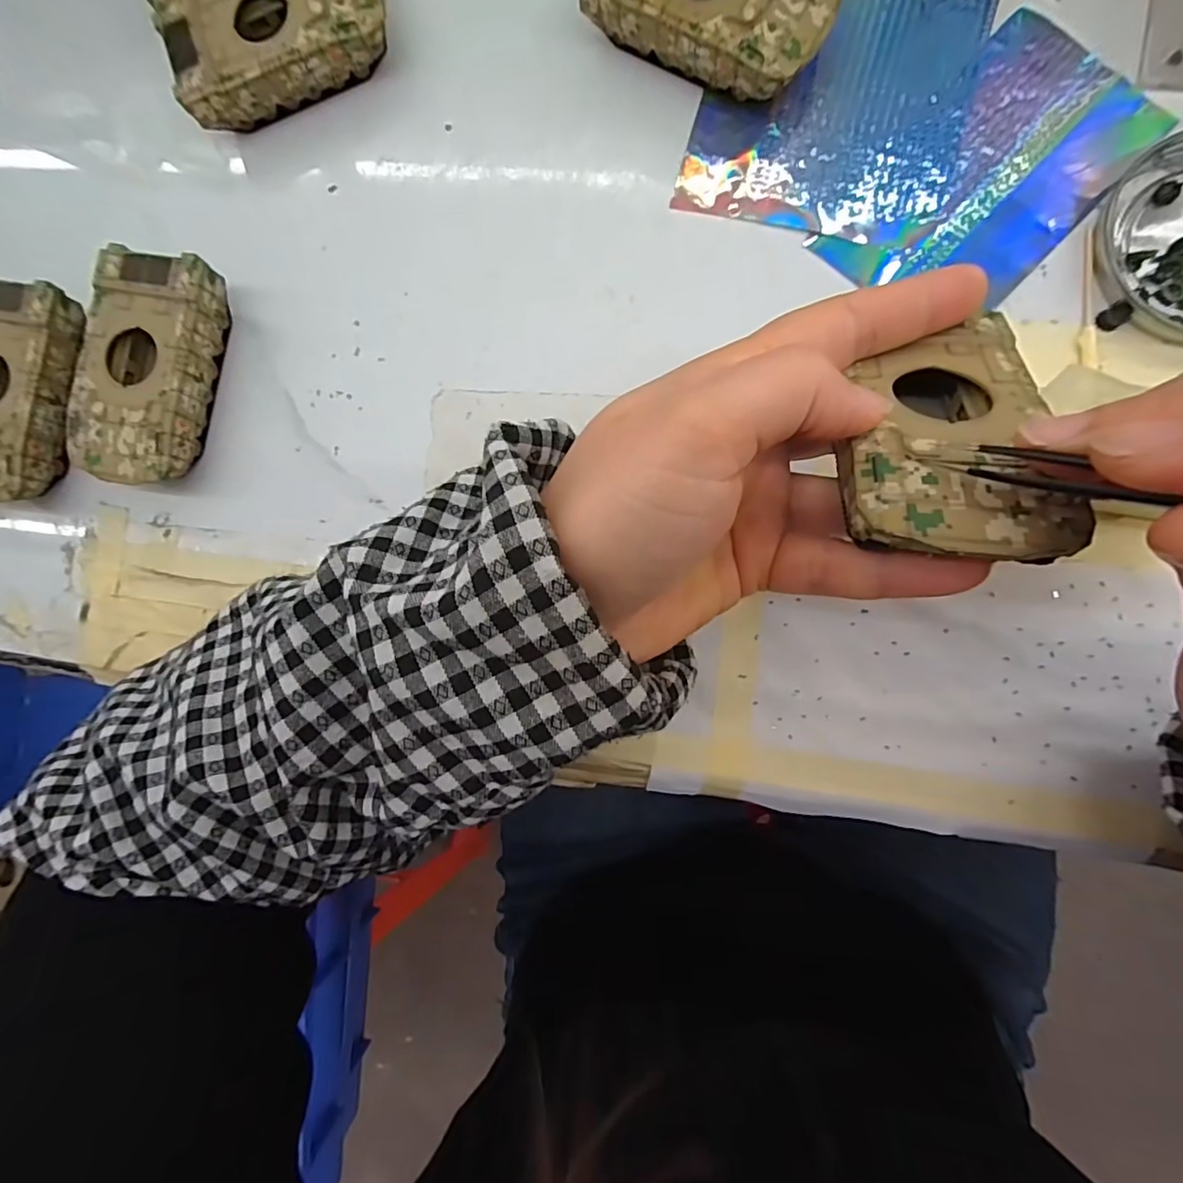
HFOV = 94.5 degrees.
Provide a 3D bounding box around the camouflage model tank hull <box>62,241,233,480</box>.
[{"bbox_3d":[-0.193,-0.095,0.242,0.048,0.025,0.095,12,90,7],"label":"camouflage model tank hull"}]

